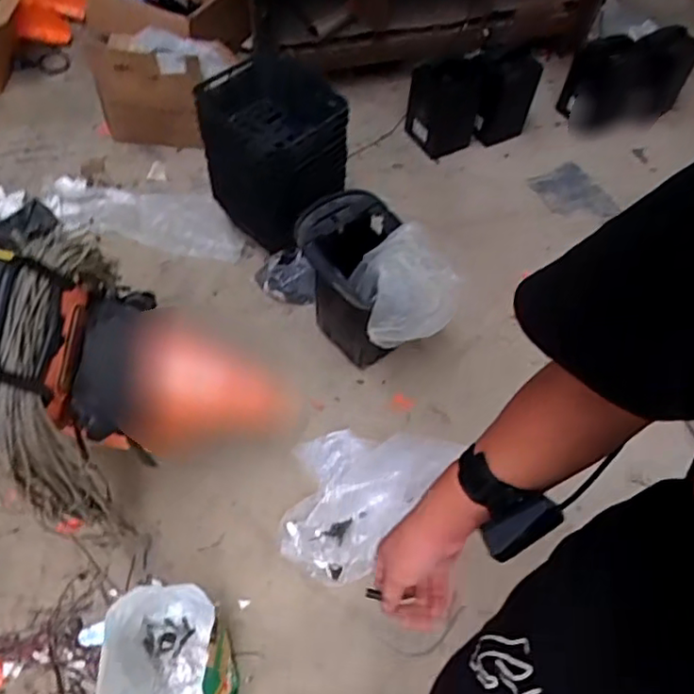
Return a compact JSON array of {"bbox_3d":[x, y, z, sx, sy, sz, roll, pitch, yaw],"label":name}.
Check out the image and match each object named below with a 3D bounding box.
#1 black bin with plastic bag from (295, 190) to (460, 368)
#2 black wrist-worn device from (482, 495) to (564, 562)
[{"bbox_3d":[0.063,-0.134,1.554,0.279,0.330,0.385,-30,62,-21],"label":"black bin with plastic bag"},{"bbox_3d":[0.152,0.156,0.544,0.070,0.020,0.034,-38,57,20],"label":"black wrist-worn device"}]

